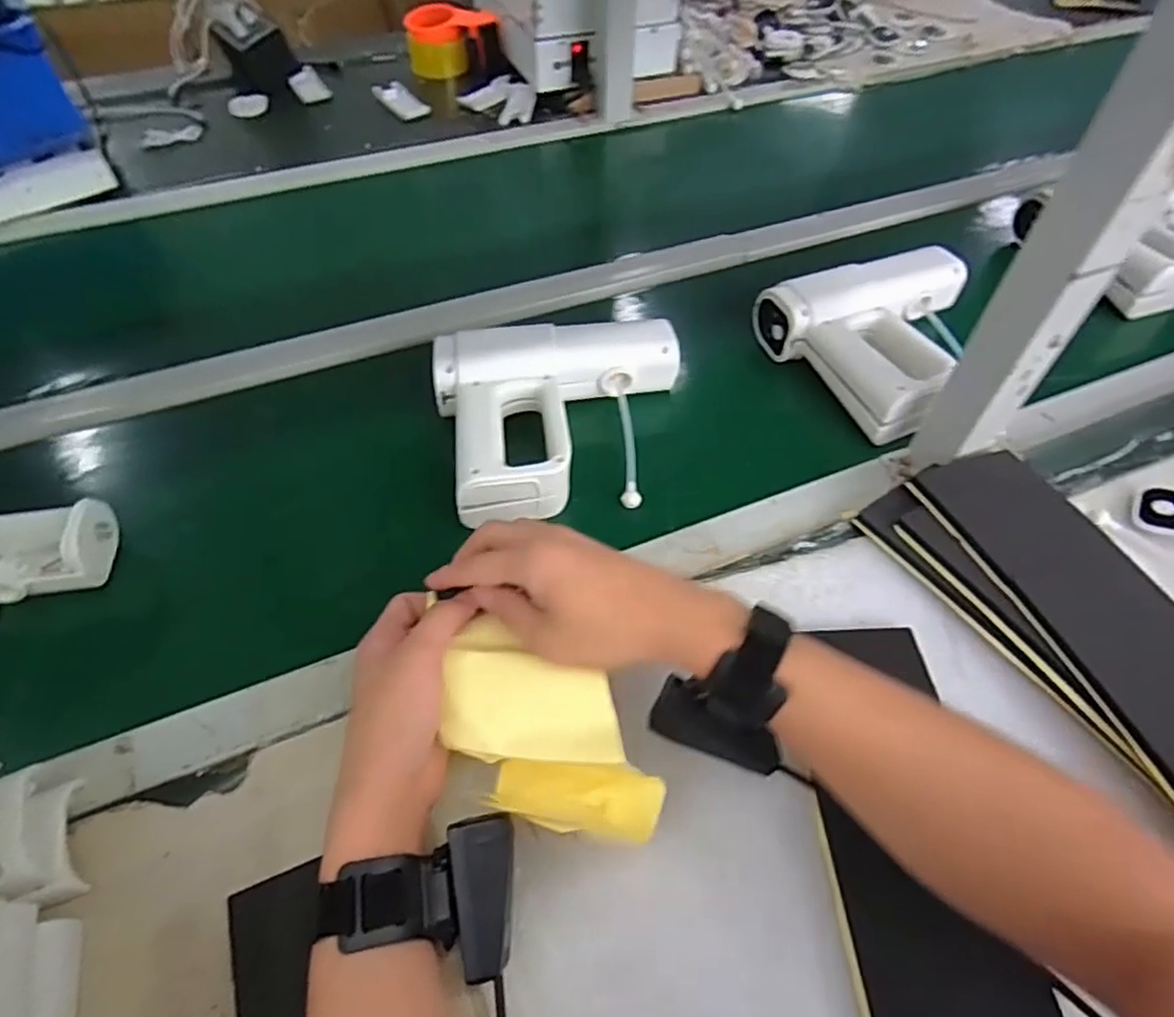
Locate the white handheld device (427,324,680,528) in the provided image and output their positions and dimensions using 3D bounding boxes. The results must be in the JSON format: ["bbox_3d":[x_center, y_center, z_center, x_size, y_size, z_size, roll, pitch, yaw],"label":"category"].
[{"bbox_3d":[-0.009,-0.082,0.544,0.211,0.054,0.179,-13,53,-9],"label":"white handheld device"}]

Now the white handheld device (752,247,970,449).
[{"bbox_3d":[0.289,-0.166,0.616,0.203,0.060,0.181,-25,56,-18],"label":"white handheld device"}]

